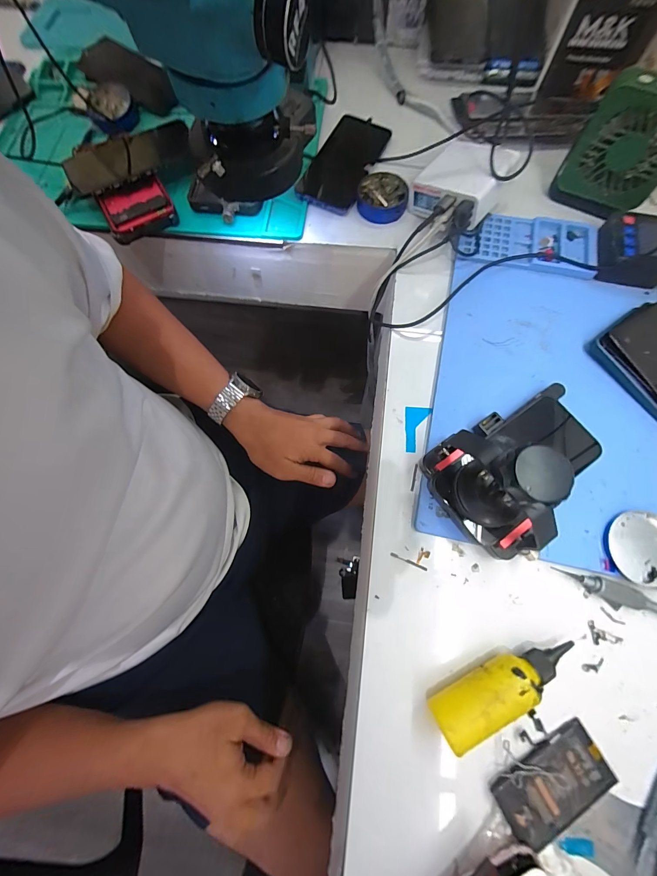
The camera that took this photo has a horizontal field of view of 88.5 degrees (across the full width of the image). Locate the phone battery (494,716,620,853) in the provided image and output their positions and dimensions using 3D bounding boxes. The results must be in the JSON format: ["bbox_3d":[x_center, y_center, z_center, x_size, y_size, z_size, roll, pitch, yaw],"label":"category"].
[{"bbox_3d":[0.167,0.254,0.249,0.086,0.006,0.042,-23,69,-11],"label":"phone battery"}]

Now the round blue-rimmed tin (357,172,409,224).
[{"bbox_3d":[0.066,-0.298,0.414,0.060,0.016,0.061,6,73,3],"label":"round blue-rimmed tin"}]

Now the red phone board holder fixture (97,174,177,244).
[{"bbox_3d":[-0.234,-0.282,0.415,0.077,0.023,0.070,-28,74,-7],"label":"red phone board holder fixture"}]

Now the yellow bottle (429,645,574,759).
[{"bbox_3d":[0.132,0.188,0.260,0.113,0.036,0.034,-27,74,-7],"label":"yellow bottle"}]

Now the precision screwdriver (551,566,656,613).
[{"bbox_3d":[0.247,0.132,0.285,0.103,0.014,0.016,19,74,7],"label":"precision screwdriver"}]

